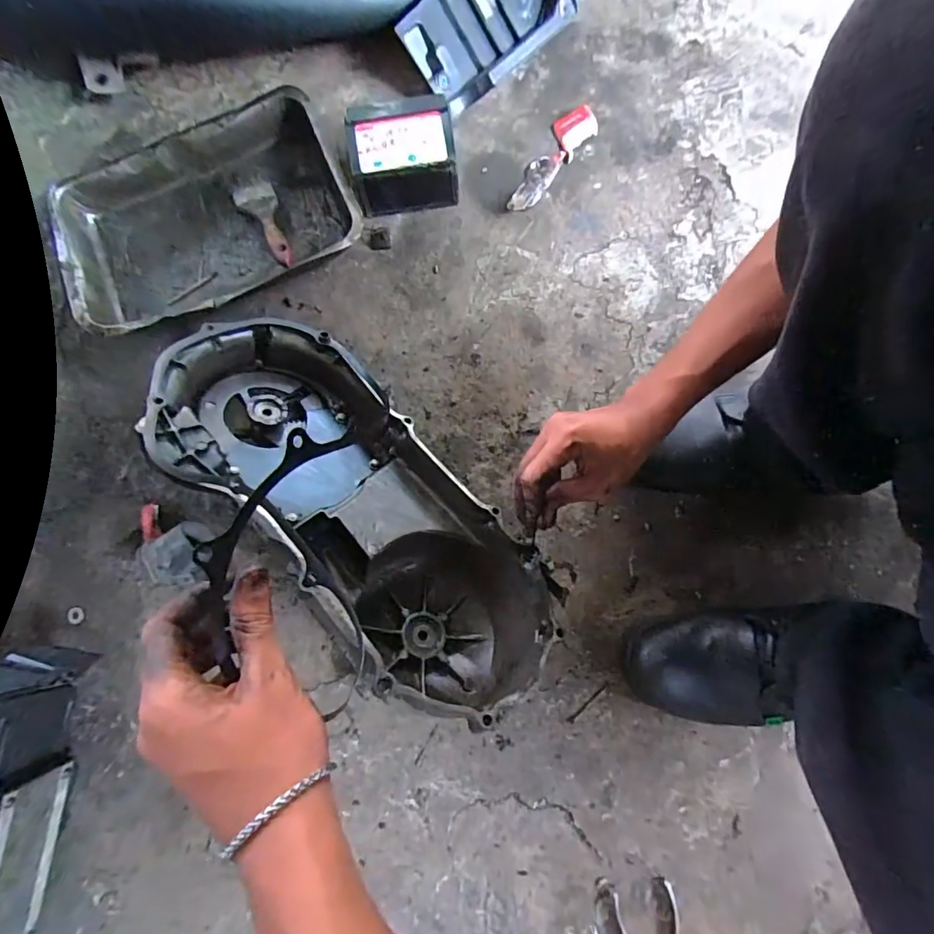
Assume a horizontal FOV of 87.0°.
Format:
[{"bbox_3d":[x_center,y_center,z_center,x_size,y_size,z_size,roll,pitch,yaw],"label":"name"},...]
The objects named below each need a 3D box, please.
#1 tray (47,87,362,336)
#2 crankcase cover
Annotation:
[{"bbox_3d":[-0.286,-0.271,0.549,0.309,0.058,0.213,-21,80,-2],"label":"tray"},{"bbox_3d":[-0.090,0.032,0.440,0.169,0.135,0.410,-38,89,-5],"label":"crankcase cover"}]

